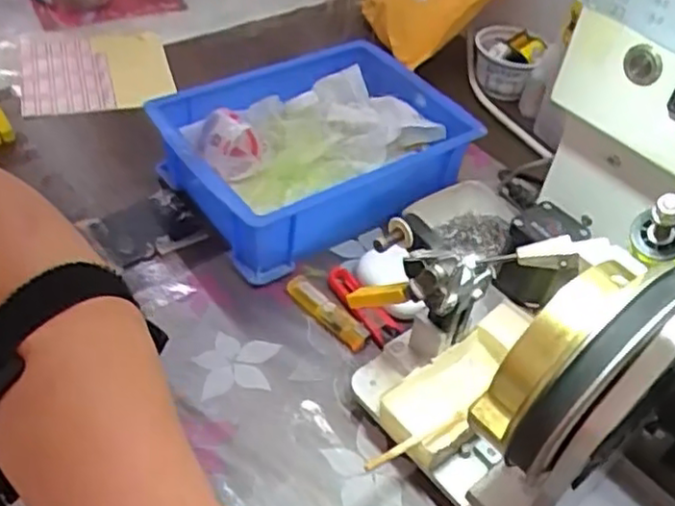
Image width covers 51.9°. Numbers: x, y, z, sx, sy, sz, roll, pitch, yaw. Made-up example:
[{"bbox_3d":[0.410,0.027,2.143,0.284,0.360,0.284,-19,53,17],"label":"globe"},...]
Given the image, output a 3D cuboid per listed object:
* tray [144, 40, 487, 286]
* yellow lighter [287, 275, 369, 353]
[{"bbox_3d":[-0.016,-0.096,0.632,0.257,0.082,0.203,-23,52,-26],"label":"tray"},{"bbox_3d":[-0.008,0.044,0.524,0.020,0.007,0.079,-33,57,-32],"label":"yellow lighter"}]

